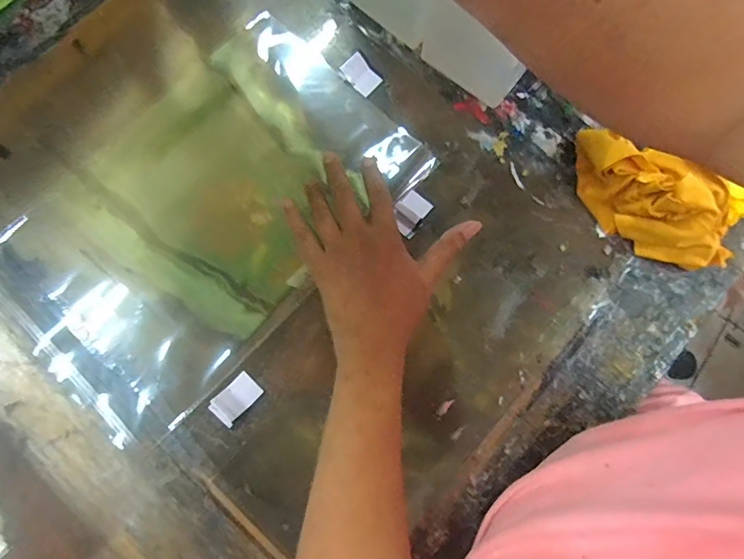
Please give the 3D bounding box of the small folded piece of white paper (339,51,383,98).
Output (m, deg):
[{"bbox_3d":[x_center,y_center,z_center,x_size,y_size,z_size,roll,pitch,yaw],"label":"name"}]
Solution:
[{"bbox_3d":[-0.011,-0.205,0.471,0.026,0.005,0.041,-42,86,3],"label":"small folded piece of white paper"}]

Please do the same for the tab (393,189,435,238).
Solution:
[{"bbox_3d":[0.037,-0.064,0.441,0.028,0.013,0.039,38,80,7],"label":"tab"}]

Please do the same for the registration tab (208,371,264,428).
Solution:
[{"bbox_3d":[-0.119,0.104,0.408,0.027,0.004,0.042,41,81,8],"label":"registration tab"}]

